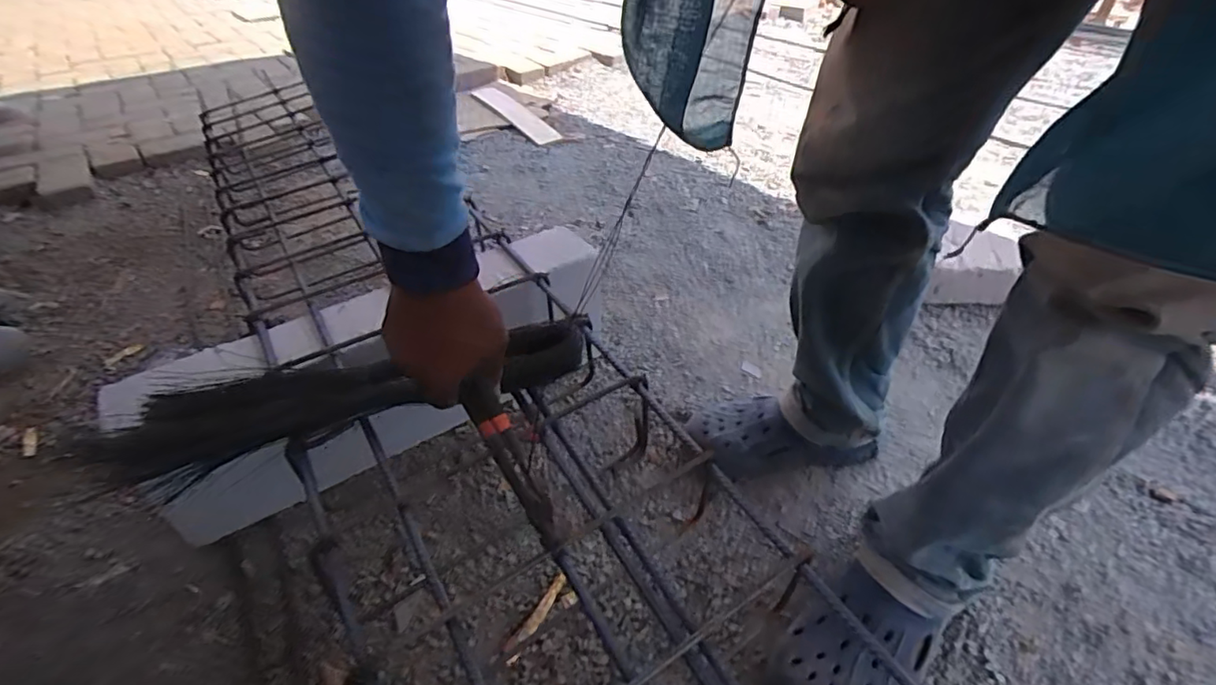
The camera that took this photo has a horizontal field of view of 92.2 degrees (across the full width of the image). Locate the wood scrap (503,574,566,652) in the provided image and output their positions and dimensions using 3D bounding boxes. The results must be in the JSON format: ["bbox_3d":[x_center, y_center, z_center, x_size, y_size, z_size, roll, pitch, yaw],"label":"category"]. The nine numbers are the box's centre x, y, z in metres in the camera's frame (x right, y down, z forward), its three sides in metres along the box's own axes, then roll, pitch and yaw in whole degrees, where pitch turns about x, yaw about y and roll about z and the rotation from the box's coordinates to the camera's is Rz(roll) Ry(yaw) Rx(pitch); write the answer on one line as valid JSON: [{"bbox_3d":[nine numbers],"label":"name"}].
[{"bbox_3d":[-0.076,0.294,0.637,0.016,0.007,0.094,24,49,29],"label":"wood scrap"}]

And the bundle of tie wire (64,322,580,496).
[{"bbox_3d":[-0.271,0.052,0.591,0.422,0.047,0.122,-13,42,-7],"label":"bundle of tie wire"}]

